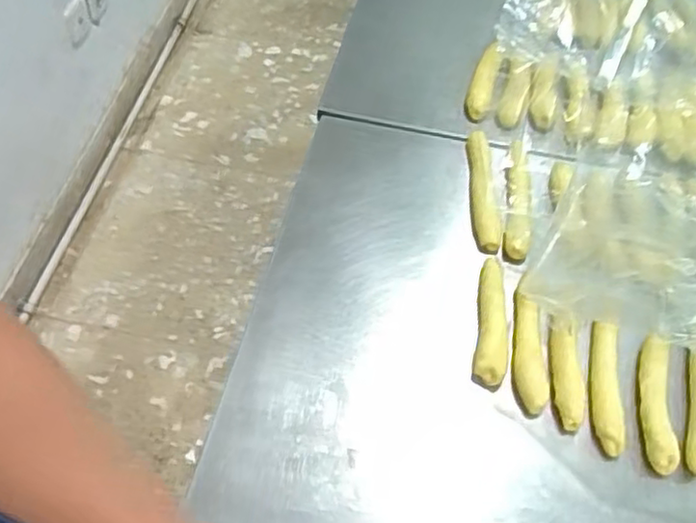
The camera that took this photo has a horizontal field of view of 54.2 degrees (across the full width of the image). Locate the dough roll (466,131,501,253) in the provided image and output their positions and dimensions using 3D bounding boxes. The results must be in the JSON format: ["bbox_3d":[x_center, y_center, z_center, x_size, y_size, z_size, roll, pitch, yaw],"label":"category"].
[{"bbox_3d":[0.135,-0.073,0.680,0.021,0.020,0.138,1,55,-1],"label":"dough roll"}]

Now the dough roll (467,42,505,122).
[{"bbox_3d":[0.152,-0.202,0.763,0.027,0.018,0.095,14,69,9],"label":"dough roll"}]

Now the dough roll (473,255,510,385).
[{"bbox_3d":[0.127,0.047,0.595,0.027,0.026,0.122,9,55,5],"label":"dough roll"}]

